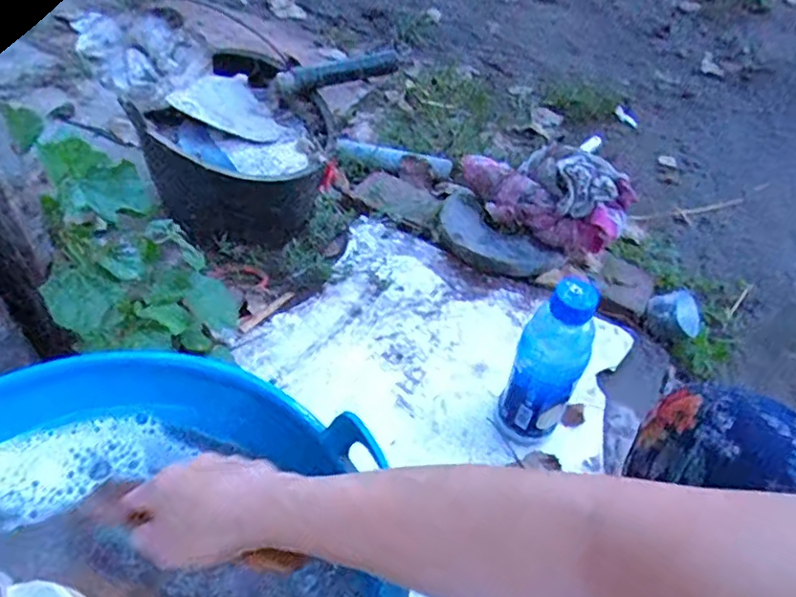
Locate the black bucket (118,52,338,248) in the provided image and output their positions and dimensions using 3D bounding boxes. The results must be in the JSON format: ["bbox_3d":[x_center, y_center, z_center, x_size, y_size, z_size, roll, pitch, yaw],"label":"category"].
[{"bbox_3d":[-0.203,-0.202,0.861,0.245,0.167,0.258,3,47,-3],"label":"black bucket"}]

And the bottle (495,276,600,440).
[{"bbox_3d":[0.152,0.074,0.632,0.066,0.218,0.056,23,49,14],"label":"bottle"}]

